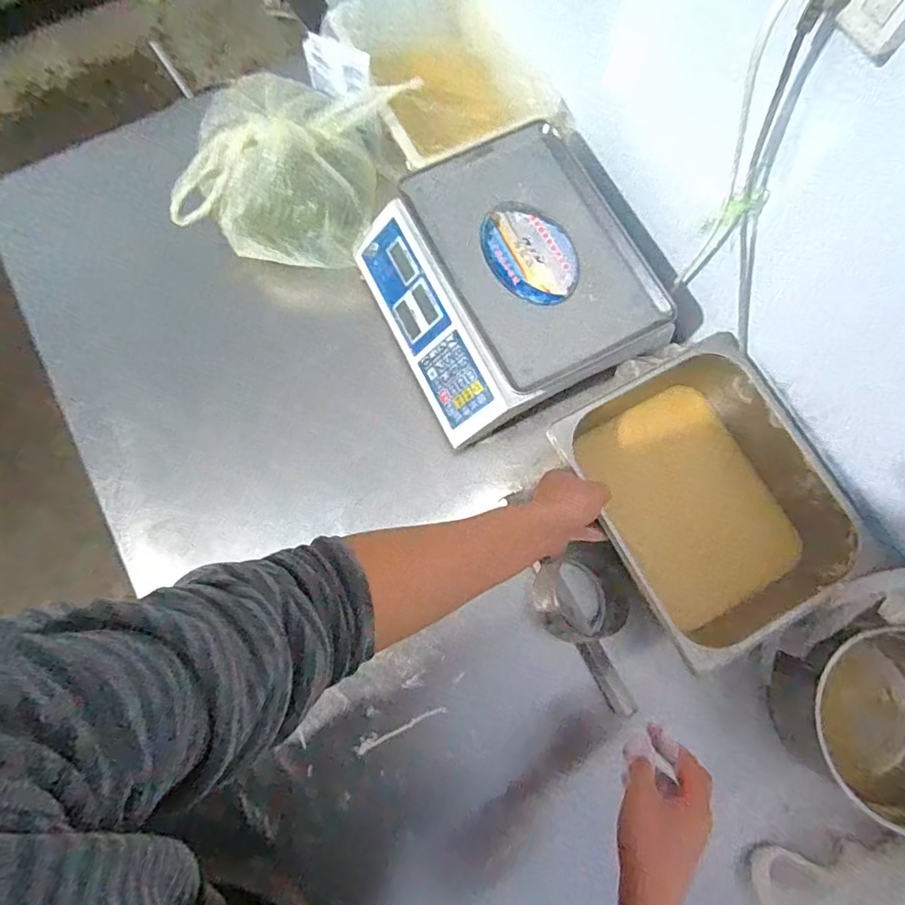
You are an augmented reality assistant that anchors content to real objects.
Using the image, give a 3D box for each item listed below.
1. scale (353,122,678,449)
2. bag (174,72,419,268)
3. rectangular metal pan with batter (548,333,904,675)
[{"bbox_3d":[0.071,-0.226,0.715,0.330,0.126,0.341,-29,79,-7],"label":"scale"},{"bbox_3d":[-0.218,-0.405,0.727,0.240,0.132,0.262,20,77,4],"label":"bag"},{"bbox_3d":[0.308,0.058,0.656,0.275,0.114,0.320,-29,79,-7],"label":"rectangular metal pan with batter"}]

